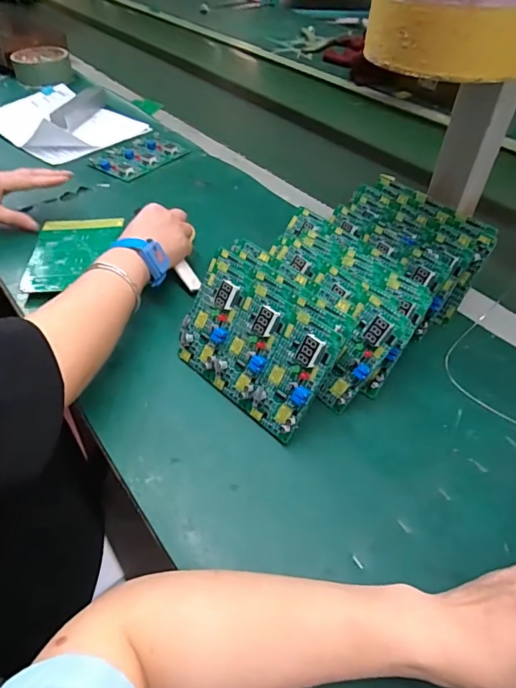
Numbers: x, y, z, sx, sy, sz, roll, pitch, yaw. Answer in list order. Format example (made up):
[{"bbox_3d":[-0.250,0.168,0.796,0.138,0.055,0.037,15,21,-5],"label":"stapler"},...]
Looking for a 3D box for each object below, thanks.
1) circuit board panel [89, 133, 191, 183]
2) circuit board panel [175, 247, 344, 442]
[{"bbox_3d":[-0.204,-0.319,0.770,0.109,0.008,0.143,32,53,25],"label":"circuit board panel"},{"bbox_3d":[-0.007,-0.001,0.414,0.154,0.114,0.024,34,18,29],"label":"circuit board panel"}]

